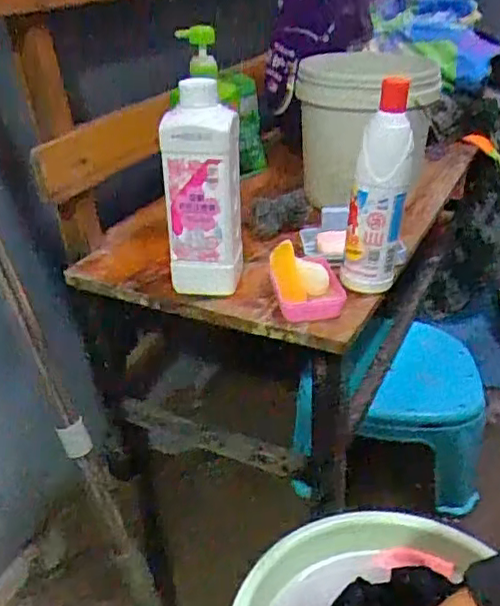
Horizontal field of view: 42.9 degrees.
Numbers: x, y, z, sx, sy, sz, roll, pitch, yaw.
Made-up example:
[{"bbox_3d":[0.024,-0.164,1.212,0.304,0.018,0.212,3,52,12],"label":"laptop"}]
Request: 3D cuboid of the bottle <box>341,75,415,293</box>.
[{"bbox_3d":[0.147,-0.129,0.727,0.071,0.226,0.060,3,30,9],"label":"bottle"}]

